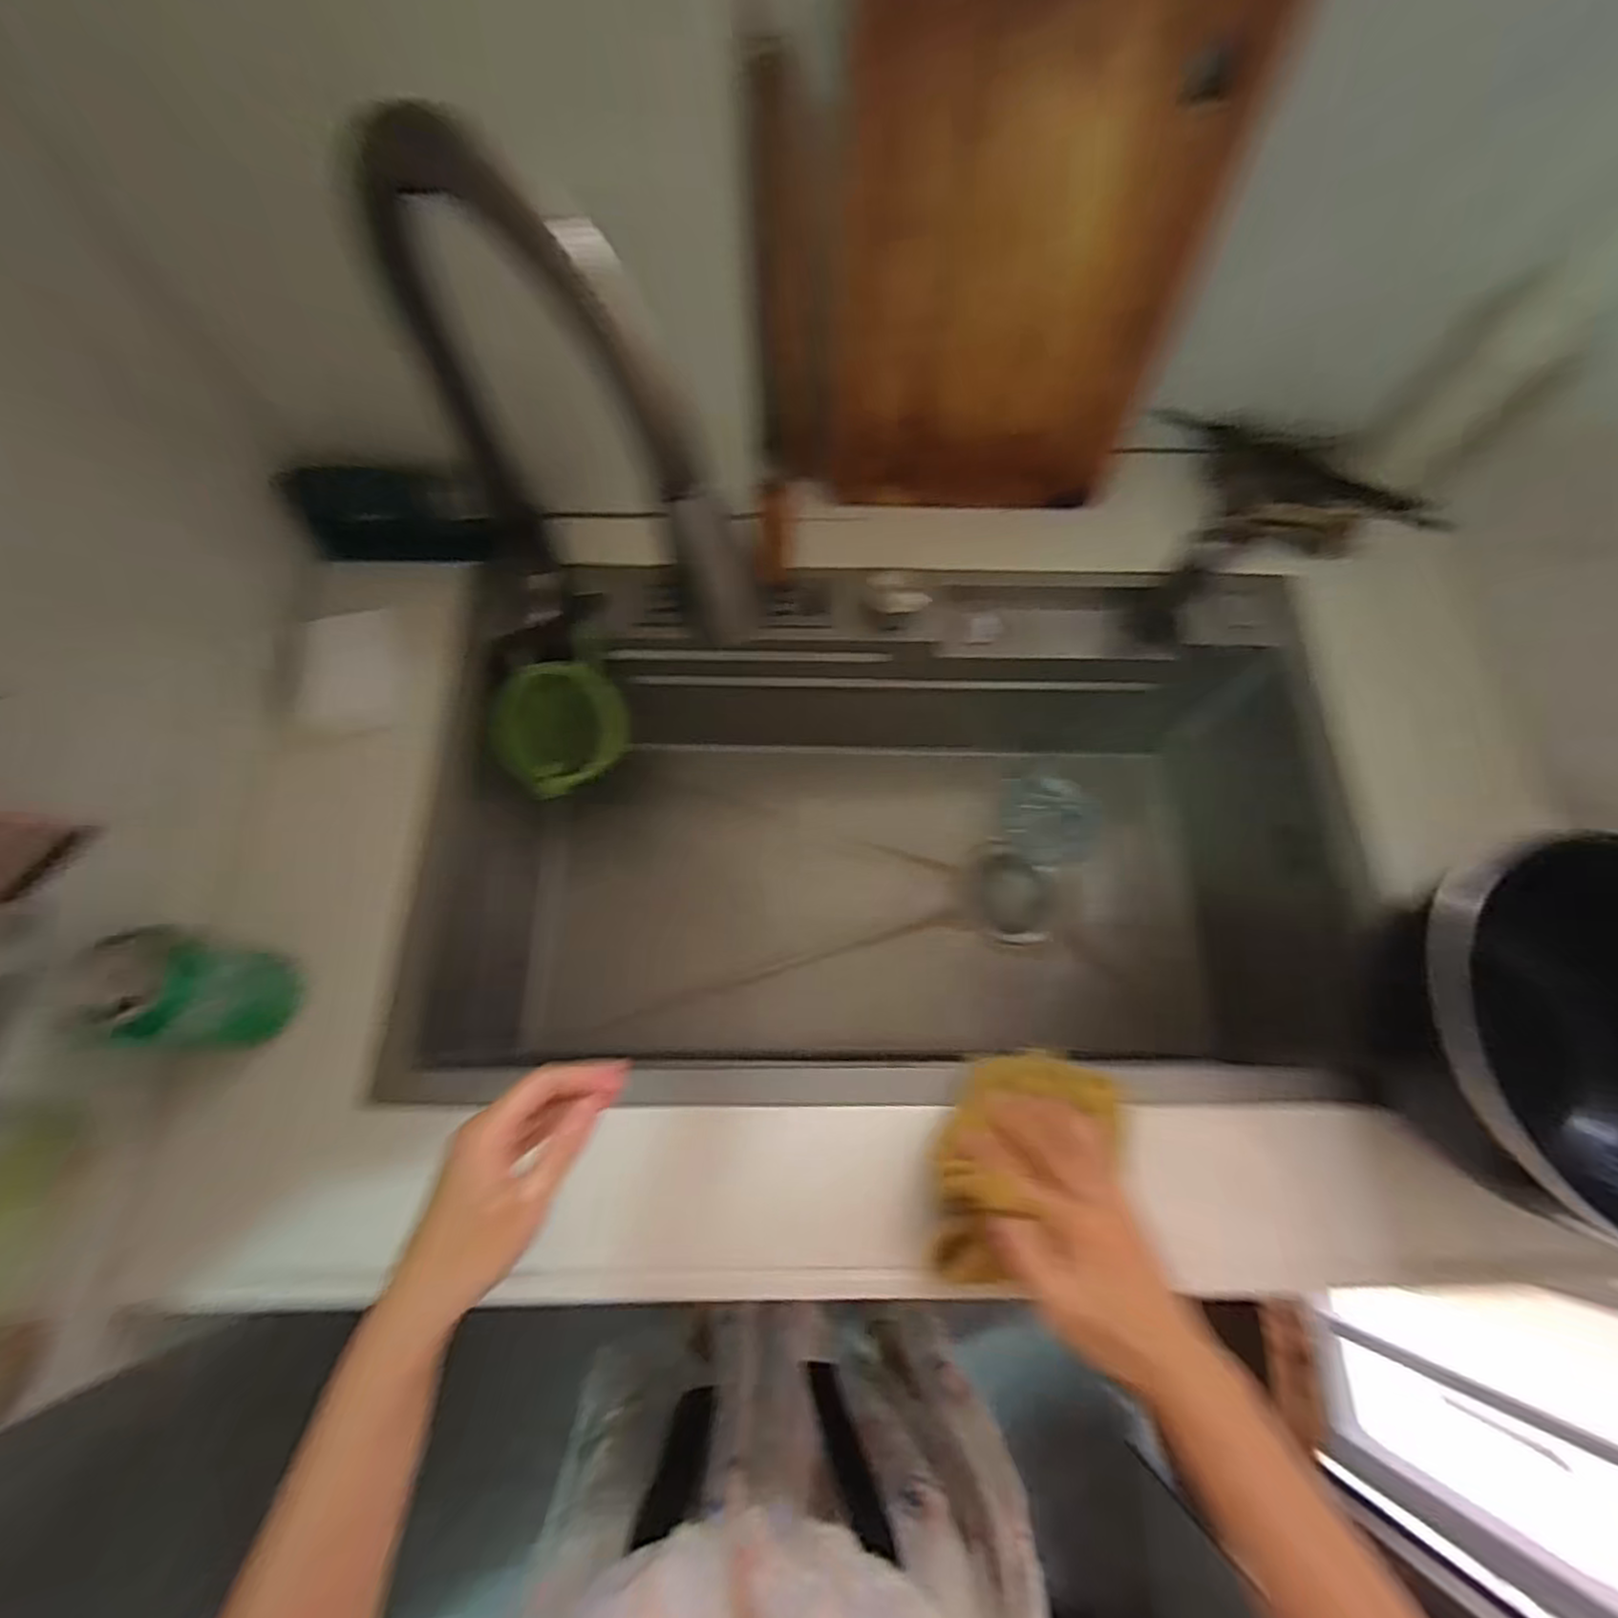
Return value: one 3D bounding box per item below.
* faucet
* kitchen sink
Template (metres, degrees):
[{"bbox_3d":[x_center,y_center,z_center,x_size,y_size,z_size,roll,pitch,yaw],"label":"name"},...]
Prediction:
[{"bbox_3d":[-0.141,-0.178,0.413,0.256,0.336,0.064,33,72,10],"label":"faucet"},{"bbox_3d":[0.047,0.039,0.646,0.736,0.259,0.421,-4,70,-4],"label":"kitchen sink"}]

